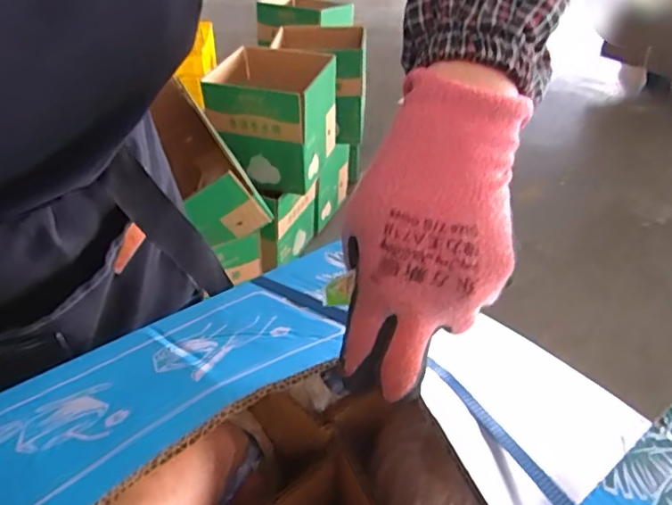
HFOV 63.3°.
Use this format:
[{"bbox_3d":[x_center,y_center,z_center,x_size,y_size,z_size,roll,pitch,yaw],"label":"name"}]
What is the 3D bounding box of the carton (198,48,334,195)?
[{"bbox_3d":[-0.166,-0.365,1.511,0.266,0.282,0.324,9,36,13],"label":"carton"}]

